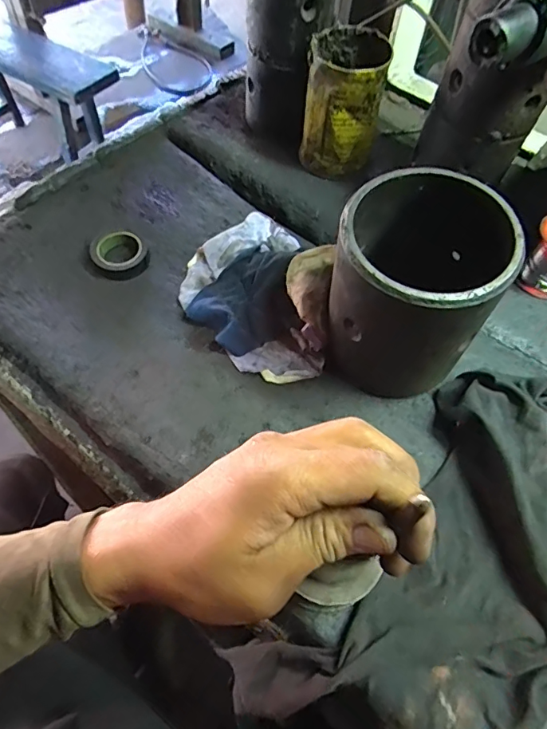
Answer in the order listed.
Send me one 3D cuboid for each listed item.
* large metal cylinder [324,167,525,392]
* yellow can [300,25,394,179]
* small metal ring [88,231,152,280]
[{"bbox_3d":[0.095,-0.053,0.342,0.109,0.126,0.115,20,59,8],"label":"large metal cylinder"},{"bbox_3d":[0.068,-0.256,0.471,0.069,0.110,0.080,13,58,4],"label":"yellow can"},{"bbox_3d":[-0.138,-0.099,0.432,0.049,0.018,0.043,-23,63,-18],"label":"small metal ring"}]

